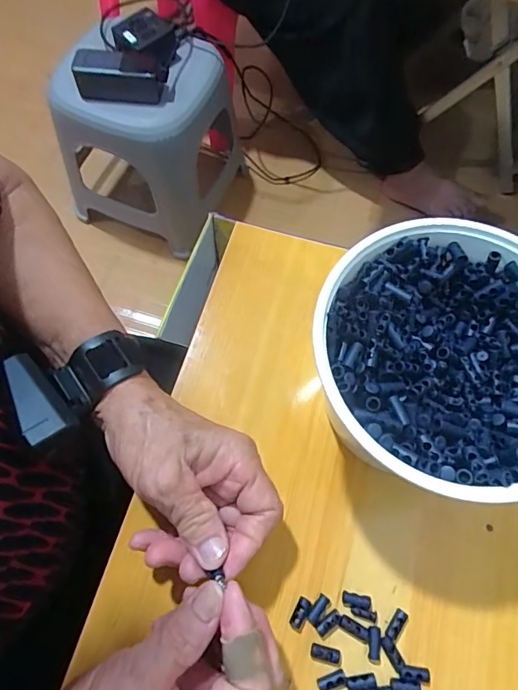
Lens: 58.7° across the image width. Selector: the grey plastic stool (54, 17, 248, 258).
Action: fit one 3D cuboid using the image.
[{"bbox_3d":[-0.211,-0.384,0.888,0.283,0.292,0.258,13,68,4],"label":"grey plastic stool"}]

